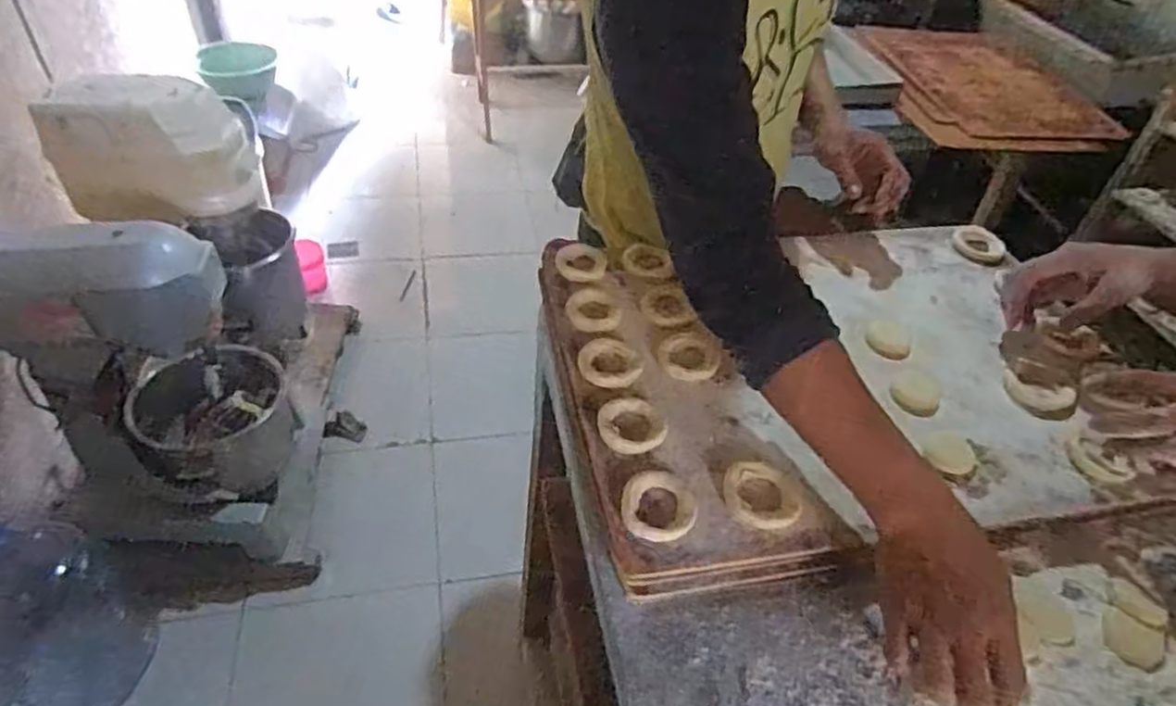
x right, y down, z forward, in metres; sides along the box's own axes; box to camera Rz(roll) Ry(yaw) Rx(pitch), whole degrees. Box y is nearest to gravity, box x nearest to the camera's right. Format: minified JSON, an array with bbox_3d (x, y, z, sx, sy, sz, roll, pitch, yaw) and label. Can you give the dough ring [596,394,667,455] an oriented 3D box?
[{"bbox_3d":[0.038,0.064,0.651,0.055,0.010,0.065,-31,54,-33],"label":"dough ring"}]

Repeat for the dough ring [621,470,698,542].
[{"bbox_3d":[0.060,0.127,0.594,0.061,0.012,0.066,3,43,-3],"label":"dough ring"}]

